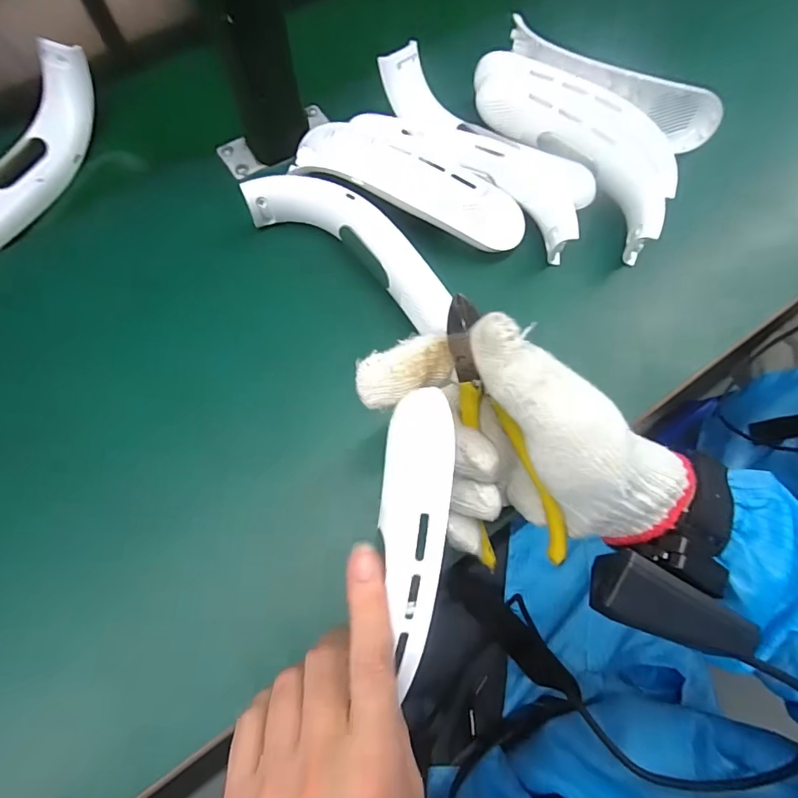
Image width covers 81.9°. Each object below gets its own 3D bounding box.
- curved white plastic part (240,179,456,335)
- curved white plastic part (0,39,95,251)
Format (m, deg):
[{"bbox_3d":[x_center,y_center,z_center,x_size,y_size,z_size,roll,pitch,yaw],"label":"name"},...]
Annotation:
[{"bbox_3d":[-0.031,-0.113,0.334,0.178,0.027,0.048,37,77,12],"label":"curved white plastic part"},{"bbox_3d":[-0.306,-0.187,0.370,0.036,0.060,0.188,21,75,8],"label":"curved white plastic part"}]

